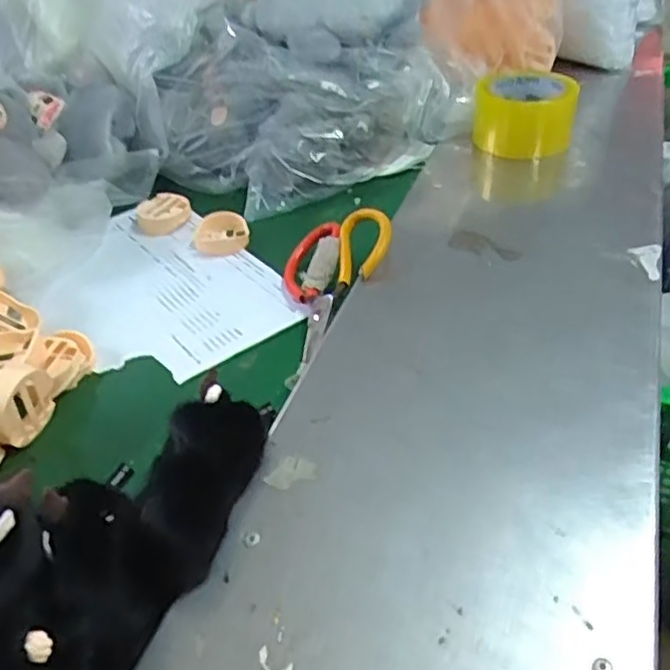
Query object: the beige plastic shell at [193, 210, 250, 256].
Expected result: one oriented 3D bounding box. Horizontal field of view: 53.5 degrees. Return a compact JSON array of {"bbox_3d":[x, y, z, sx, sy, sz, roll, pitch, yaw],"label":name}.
[{"bbox_3d":[-0.117,-0.105,0.682,0.056,0.019,0.058,-11,40,-6],"label":"beige plastic shell"}]

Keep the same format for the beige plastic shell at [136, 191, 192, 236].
[{"bbox_3d":[-0.185,-0.132,0.720,0.055,0.021,0.057,-17,41,-14],"label":"beige plastic shell"}]

